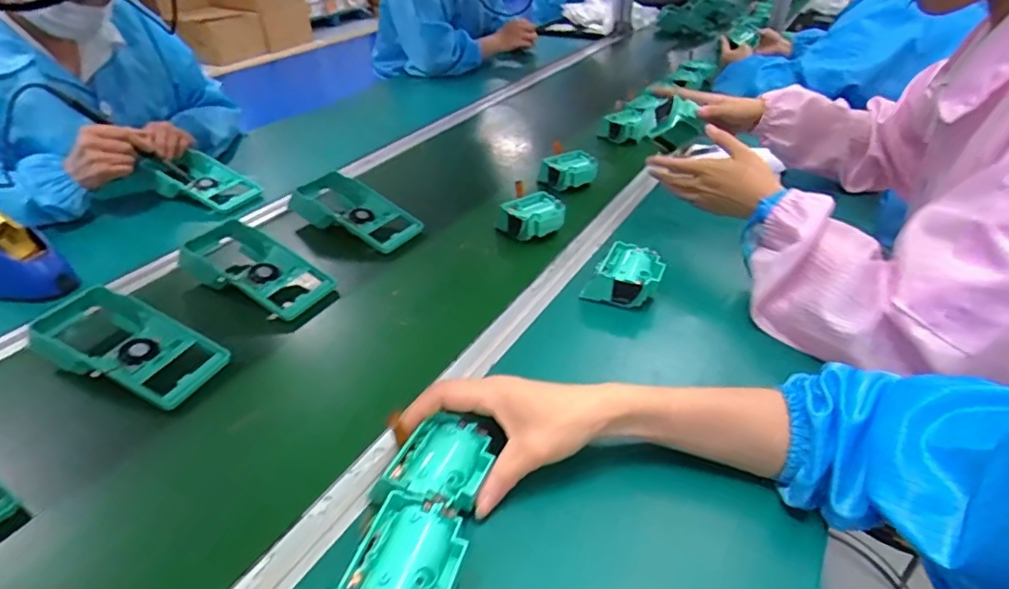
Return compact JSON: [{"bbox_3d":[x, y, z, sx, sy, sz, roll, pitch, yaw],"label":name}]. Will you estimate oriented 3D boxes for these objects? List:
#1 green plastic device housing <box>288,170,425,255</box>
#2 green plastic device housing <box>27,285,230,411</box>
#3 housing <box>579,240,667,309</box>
[{"bbox_3d":[-0.219,-0.116,0.815,0.206,0.057,0.095,20,40,26],"label":"green plastic device housing"},{"bbox_3d":[-0.380,0.053,0.573,0.189,0.049,0.092,13,37,18],"label":"green plastic device housing"},{"bbox_3d":[0.138,-0.019,0.659,0.080,0.049,0.082,23,41,29],"label":"housing"}]

